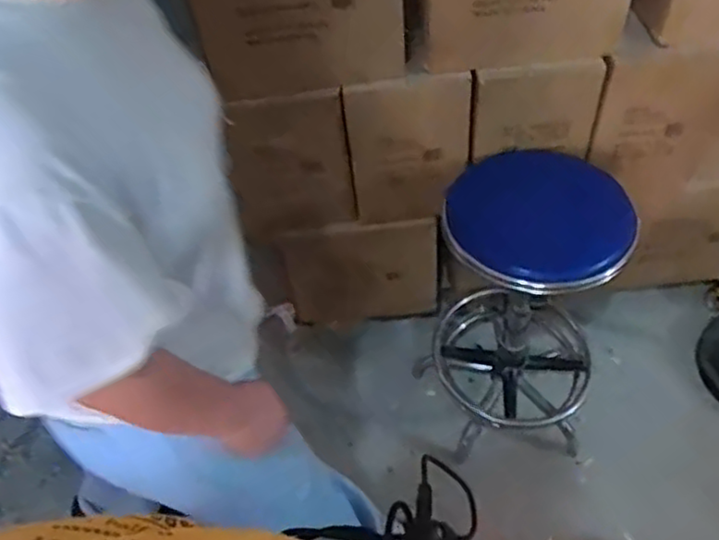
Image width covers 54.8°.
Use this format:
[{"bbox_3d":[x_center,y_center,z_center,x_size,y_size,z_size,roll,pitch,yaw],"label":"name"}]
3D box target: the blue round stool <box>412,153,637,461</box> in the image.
[{"bbox_3d":[0.305,0.083,1.369,0.348,0.591,0.379,12,52,15],"label":"blue round stool"}]

